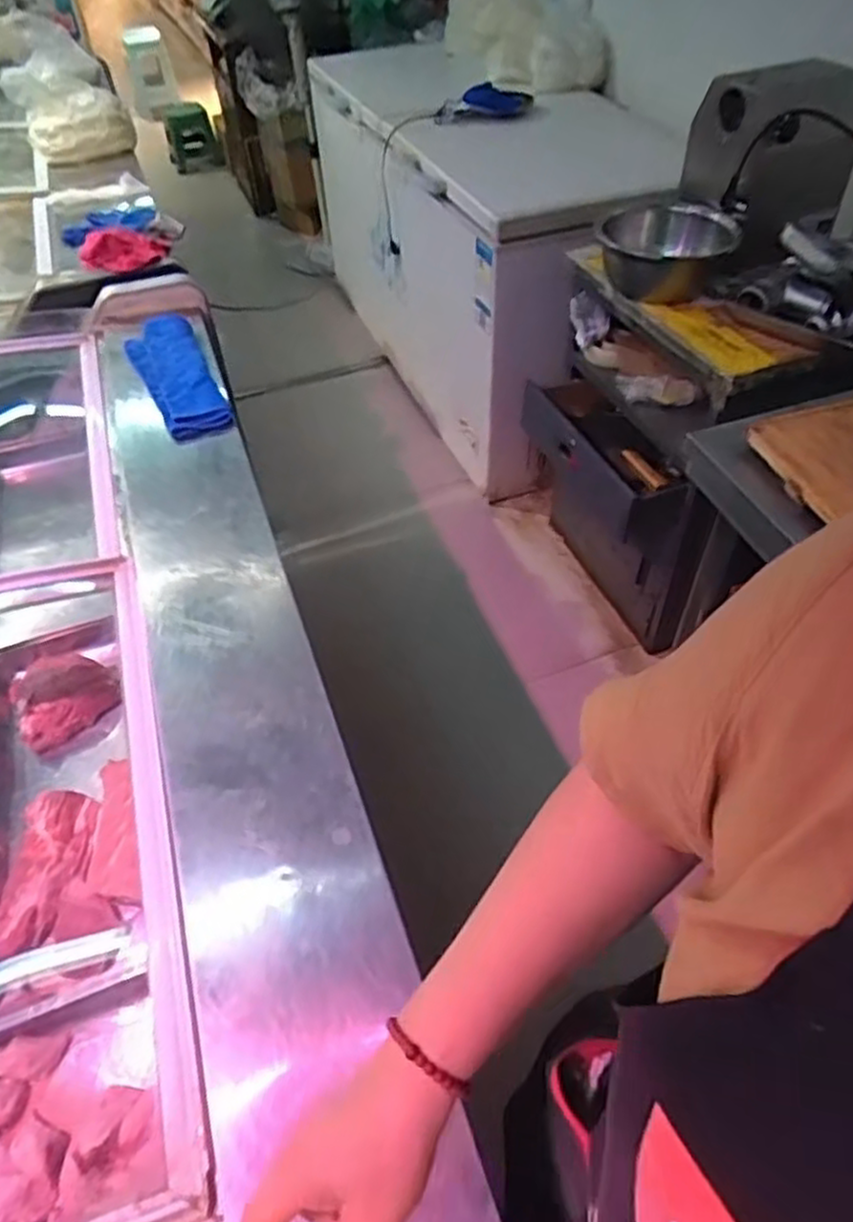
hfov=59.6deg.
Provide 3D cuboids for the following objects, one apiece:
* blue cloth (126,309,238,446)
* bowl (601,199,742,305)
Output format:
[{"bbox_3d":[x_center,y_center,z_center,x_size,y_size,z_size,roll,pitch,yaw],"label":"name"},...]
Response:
[{"bbox_3d":[-0.437,-0.416,1.296,0.116,0.026,0.402,-21,50,-17],"label":"blue cloth"},{"bbox_3d":[0.488,-0.747,1.543,0.281,0.130,0.258,6,48,7],"label":"bowl"}]

